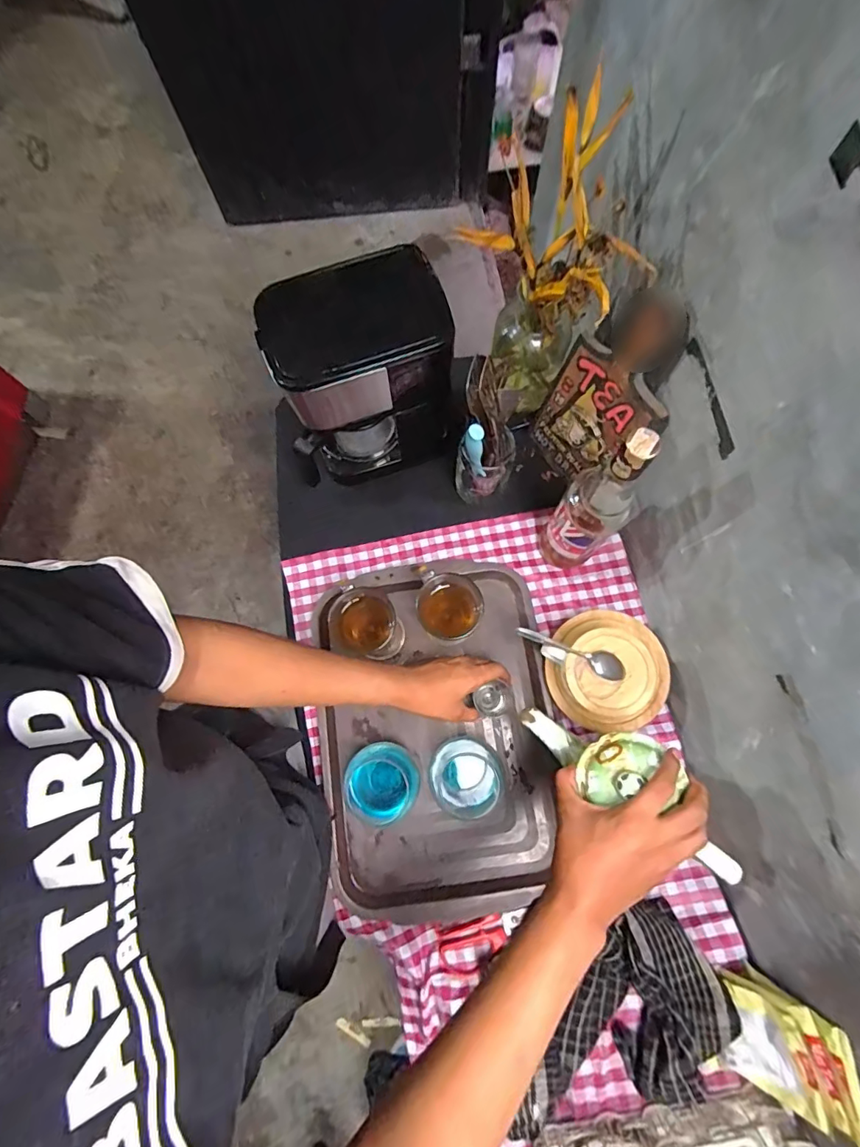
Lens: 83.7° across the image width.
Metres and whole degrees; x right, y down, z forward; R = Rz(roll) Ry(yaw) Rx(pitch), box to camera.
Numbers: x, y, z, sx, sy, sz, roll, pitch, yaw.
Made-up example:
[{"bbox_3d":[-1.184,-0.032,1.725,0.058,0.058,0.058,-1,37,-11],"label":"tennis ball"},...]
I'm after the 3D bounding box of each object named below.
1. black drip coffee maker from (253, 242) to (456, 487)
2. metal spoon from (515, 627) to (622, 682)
[{"bbox_3d":[-0.072,-0.245,0.627,0.201,0.274,0.138,-17,77,-3],"label":"black drip coffee maker"},{"bbox_3d":[0.165,0.092,0.565,0.128,0.024,0.027,21,78,6],"label":"metal spoon"}]

